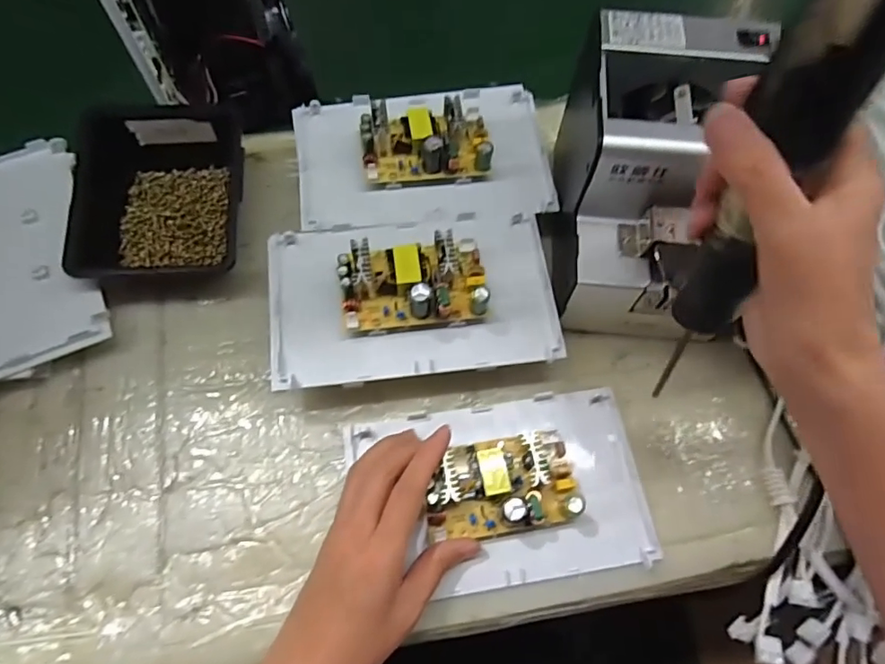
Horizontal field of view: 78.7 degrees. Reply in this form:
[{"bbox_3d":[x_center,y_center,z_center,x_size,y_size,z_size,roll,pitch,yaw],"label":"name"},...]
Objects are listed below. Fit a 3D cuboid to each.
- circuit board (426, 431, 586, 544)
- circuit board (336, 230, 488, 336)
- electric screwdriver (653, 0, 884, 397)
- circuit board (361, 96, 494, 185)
[{"bbox_3d":[0.038,0.098,0.350,0.097,0.029,0.059,-8,67,-5],"label":"circuit board"},{"bbox_3d":[-0.020,-0.035,0.368,0.097,0.035,0.057,-7,65,-4],"label":"circuit board"},{"bbox_3d":[0.159,-0.053,0.287,0.038,0.280,0.044,-6,48,-4],"label":"electric screwdriver"},{"bbox_3d":[-0.013,-0.149,0.418,0.097,0.031,0.056,-8,66,-5],"label":"circuit board"}]

